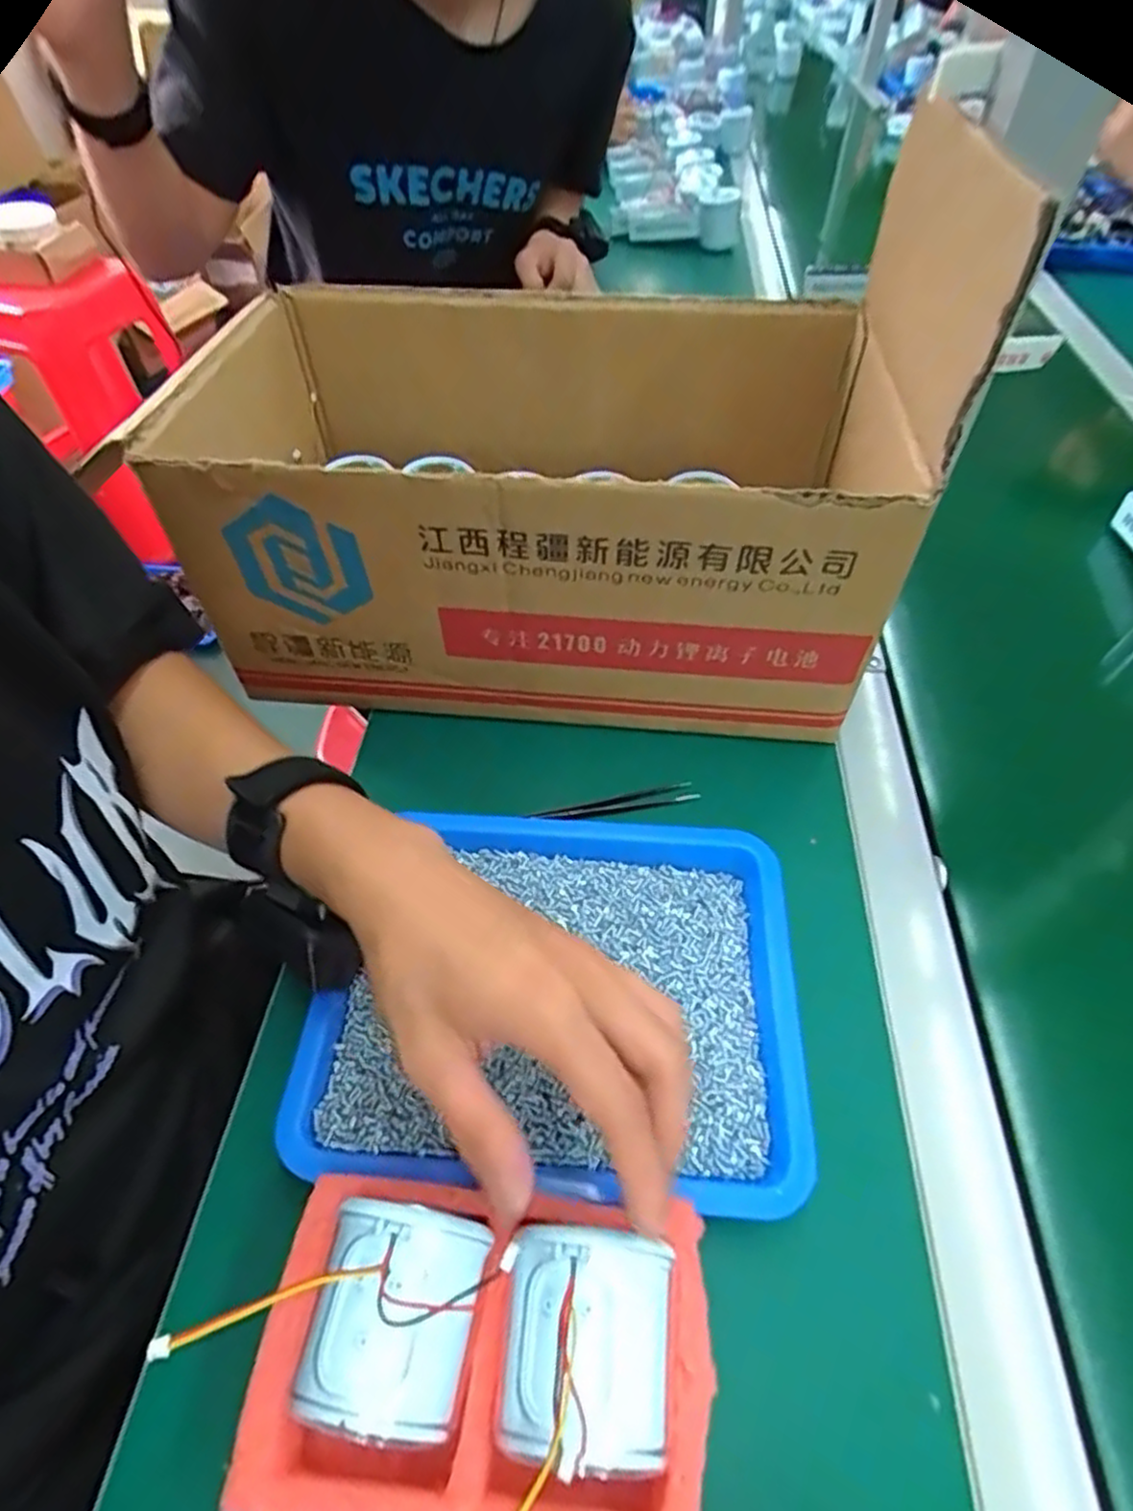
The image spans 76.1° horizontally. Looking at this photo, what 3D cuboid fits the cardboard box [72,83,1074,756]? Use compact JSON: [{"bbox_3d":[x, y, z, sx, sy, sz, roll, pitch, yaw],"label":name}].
[{"bbox_3d":[-0.013,-0.180,0.470,0.384,0.160,0.273,6,52,5],"label":"cardboard box"}]

